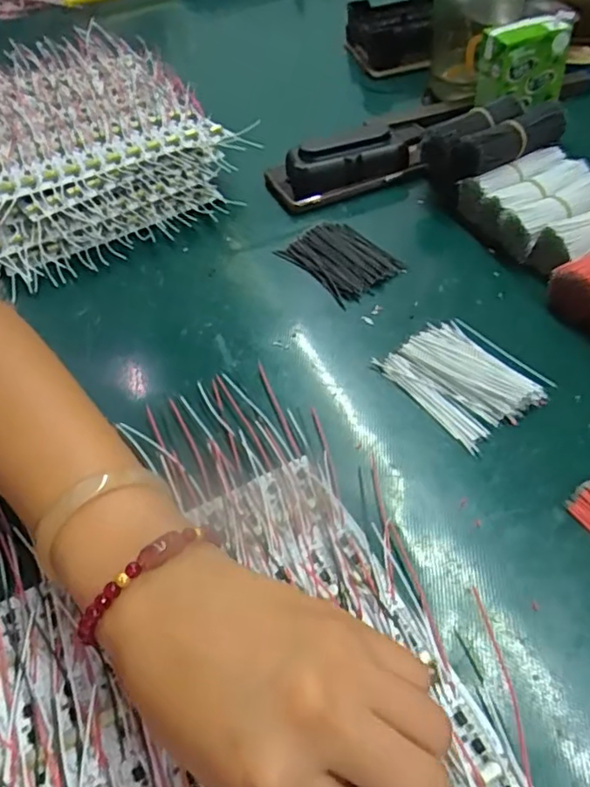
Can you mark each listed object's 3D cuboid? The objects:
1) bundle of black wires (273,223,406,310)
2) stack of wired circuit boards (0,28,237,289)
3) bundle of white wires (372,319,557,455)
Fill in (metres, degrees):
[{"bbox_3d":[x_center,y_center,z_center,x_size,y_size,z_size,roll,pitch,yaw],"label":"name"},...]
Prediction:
[{"bbox_3d":[0.036,-0.108,0.459,0.062,0.013,0.089,-30,53,-18],"label":"bundle of black wires"},{"bbox_3d":[-0.216,-0.250,0.573,0.239,0.073,0.344,-26,52,-15],"label":"stack of wired circuit boards"},{"bbox_3d":[0.105,-0.011,0.362,0.070,0.008,0.087,-31,53,-19],"label":"bundle of white wires"}]

